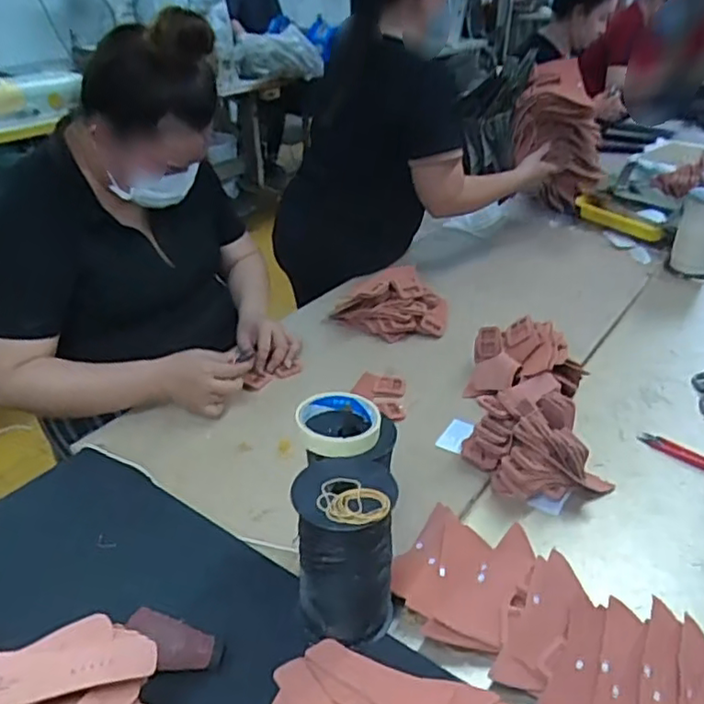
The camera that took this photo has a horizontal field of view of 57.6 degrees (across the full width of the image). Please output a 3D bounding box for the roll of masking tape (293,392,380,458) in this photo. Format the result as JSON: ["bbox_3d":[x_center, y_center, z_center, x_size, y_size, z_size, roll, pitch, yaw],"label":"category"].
[{"bbox_3d":[-0.014,0.072,0.677,0.086,0.022,0.088,0,32,0],"label":"roll of masking tape"}]

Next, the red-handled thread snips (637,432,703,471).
[{"bbox_3d":[0.468,0.142,0.931,0.104,0.006,0.030,26,41,36],"label":"red-handled thread snips"}]

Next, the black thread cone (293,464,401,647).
[{"bbox_3d":[-0.006,0.193,0.630,0.090,0.154,0.095,0,32,1],"label":"black thread cone"}]

